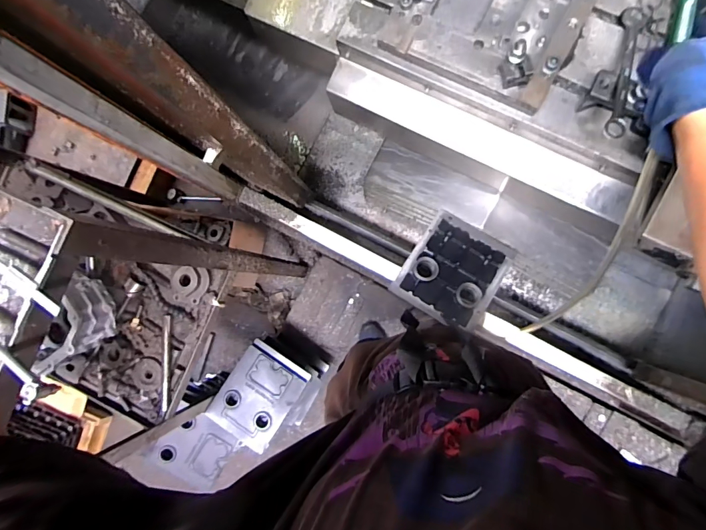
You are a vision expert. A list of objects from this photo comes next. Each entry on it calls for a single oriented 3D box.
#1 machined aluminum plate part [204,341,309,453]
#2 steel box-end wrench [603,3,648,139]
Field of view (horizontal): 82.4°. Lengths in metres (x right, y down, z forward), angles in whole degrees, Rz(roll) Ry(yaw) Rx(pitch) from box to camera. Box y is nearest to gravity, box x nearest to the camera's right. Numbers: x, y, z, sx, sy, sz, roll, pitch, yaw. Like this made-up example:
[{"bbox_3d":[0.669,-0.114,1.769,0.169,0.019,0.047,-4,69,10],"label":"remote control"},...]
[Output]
[{"bbox_3d":[-0.292,0.399,1.241,0.213,0.034,0.283,32,91,8],"label":"machined aluminum plate part"},{"bbox_3d":[0.481,-0.346,0.717,0.037,0.024,0.288,17,73,8],"label":"steel box-end wrench"}]

